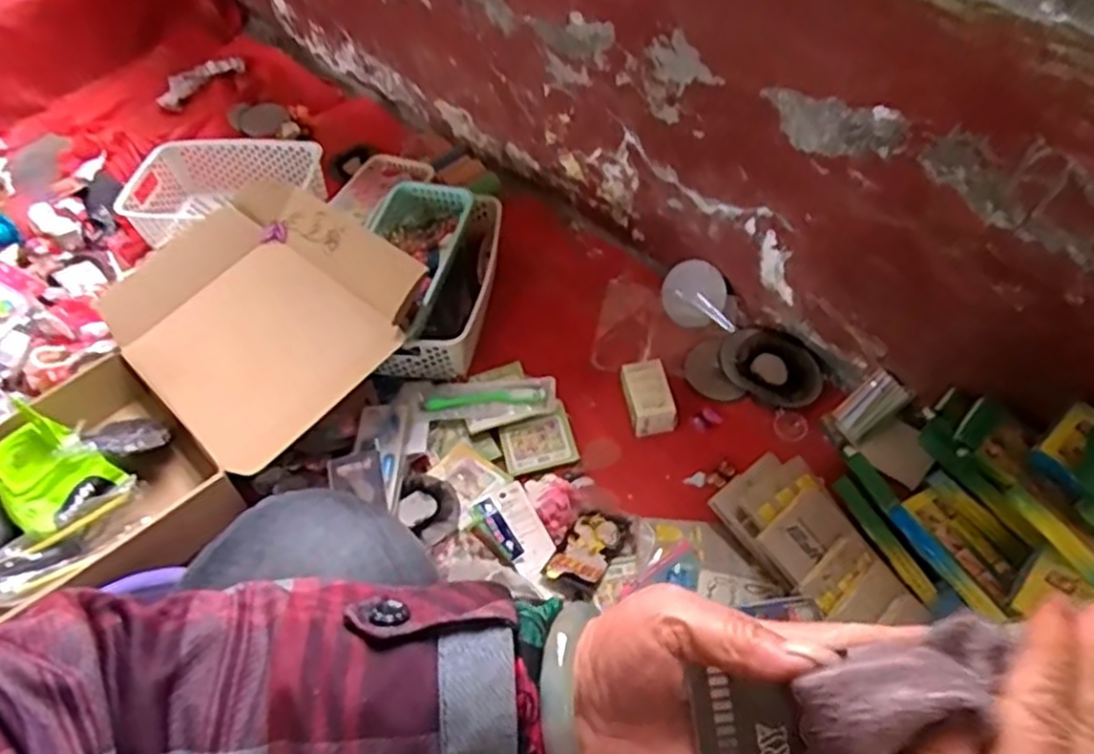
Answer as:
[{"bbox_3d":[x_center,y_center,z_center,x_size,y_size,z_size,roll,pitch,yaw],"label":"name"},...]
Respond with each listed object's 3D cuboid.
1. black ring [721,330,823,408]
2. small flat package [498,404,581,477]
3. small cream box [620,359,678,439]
[{"bbox_3d":[0.295,-0.015,0.957,0.098,0.032,0.127,-36,59,-19],"label":"black ring"},{"bbox_3d":[-0.011,0.085,0.937,0.093,0.011,0.077,-14,54,-5],"label":"small flat package"},{"bbox_3d":[0.127,0.026,0.936,0.054,0.050,0.087,-12,54,-3],"label":"small cream box"}]

